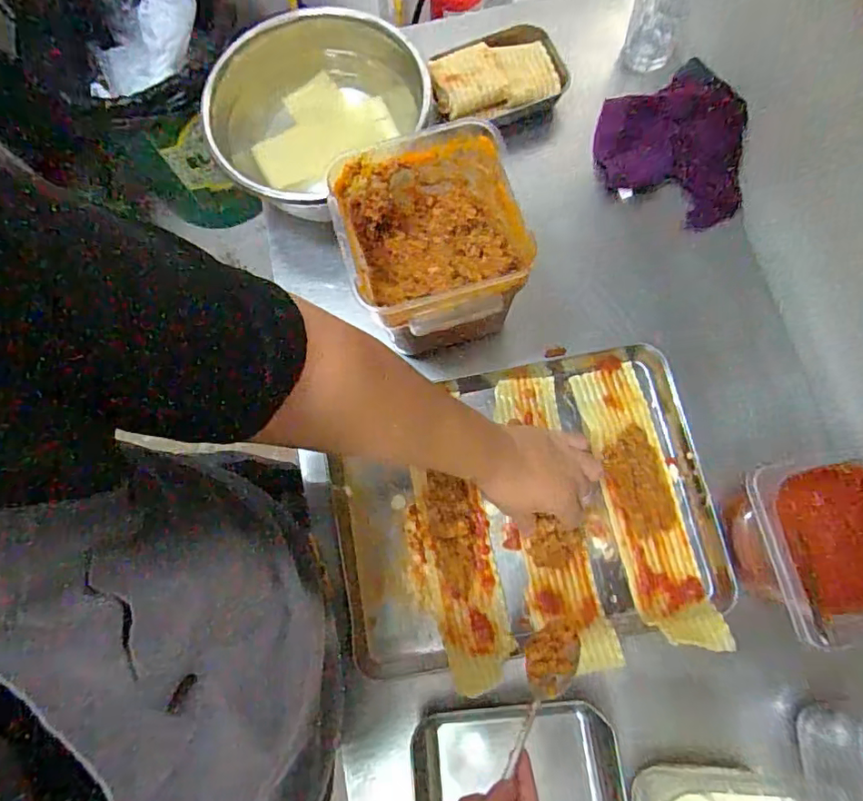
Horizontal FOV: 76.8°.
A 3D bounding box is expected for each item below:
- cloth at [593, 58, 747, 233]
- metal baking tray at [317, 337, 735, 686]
[{"bbox_3d":[0.305,-0.311,0.690,0.163,0.025,0.197,-21,92,24],"label":"cloth"},{"bbox_3d":[0.099,0.121,0.612,0.405,0.043,0.320,-10,75,-1],"label":"metal baking tray"}]

